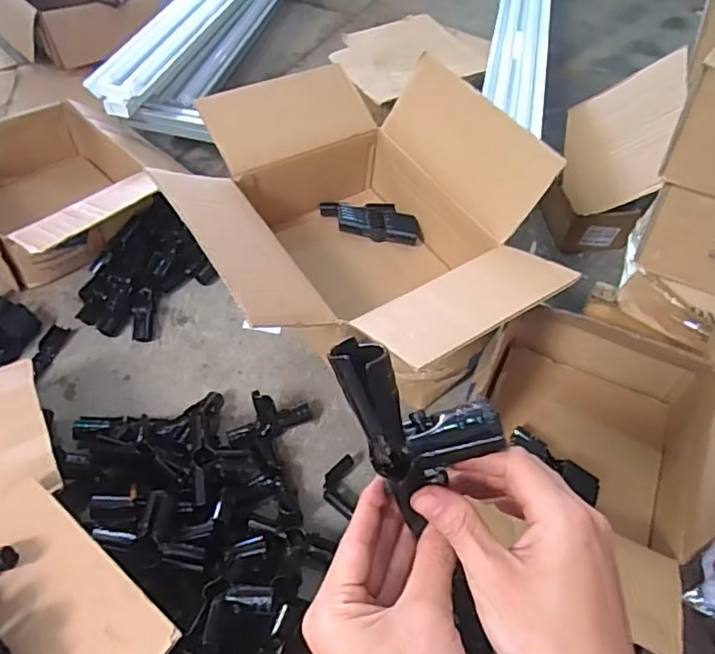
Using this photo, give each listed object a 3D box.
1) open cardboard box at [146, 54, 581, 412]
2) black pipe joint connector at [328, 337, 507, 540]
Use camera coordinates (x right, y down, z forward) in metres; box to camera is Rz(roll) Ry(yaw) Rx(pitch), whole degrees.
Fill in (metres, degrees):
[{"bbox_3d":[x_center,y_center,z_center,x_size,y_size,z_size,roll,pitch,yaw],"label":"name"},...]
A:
[{"bbox_3d":[-0.008,-0.141,0.829,0.438,0.238,0.525,-26,57,-23],"label":"open cardboard box"},{"bbox_3d":[0.034,0.046,0.324,0.066,0.071,0.080,-28,58,-25],"label":"black pipe joint connector"}]

